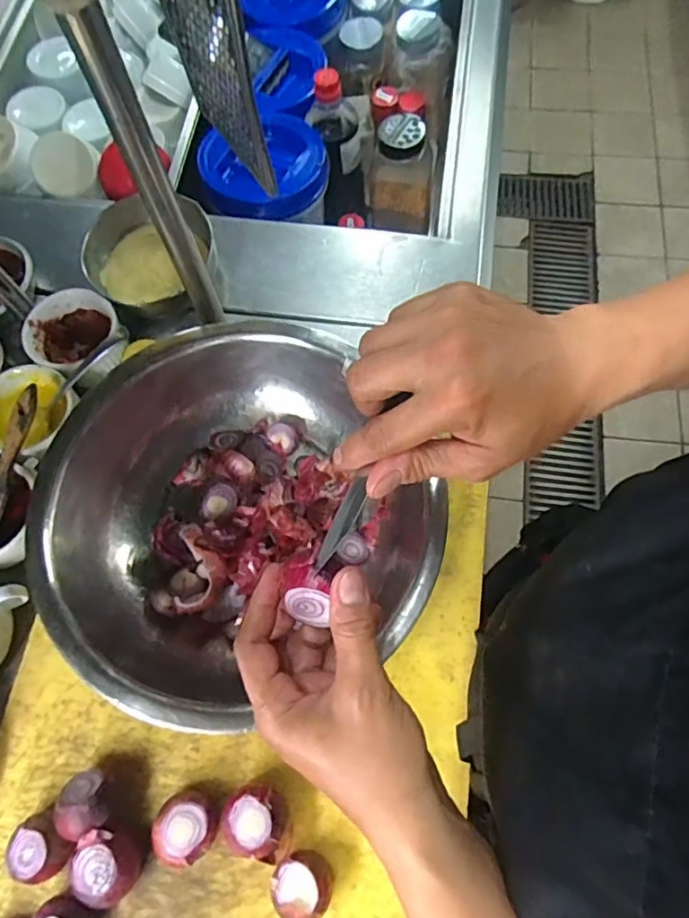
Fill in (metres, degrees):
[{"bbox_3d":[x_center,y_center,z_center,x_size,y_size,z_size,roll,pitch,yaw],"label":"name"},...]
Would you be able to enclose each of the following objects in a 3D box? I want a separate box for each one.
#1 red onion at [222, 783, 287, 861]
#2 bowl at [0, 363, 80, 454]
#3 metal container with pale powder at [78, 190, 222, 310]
[{"bbox_3d":[-0.067,0.269,0.413,0.046,0.032,0.040,20,72,9],"label":"red onion"},{"bbox_3d":[-0.316,-0.045,0.552,0.085,0.042,0.088,-1,70,2],"label":"bowl"},{"bbox_3d":[-0.220,-0.228,0.614,0.134,0.050,0.131,-1,70,2],"label":"metal container with pale powder"}]

